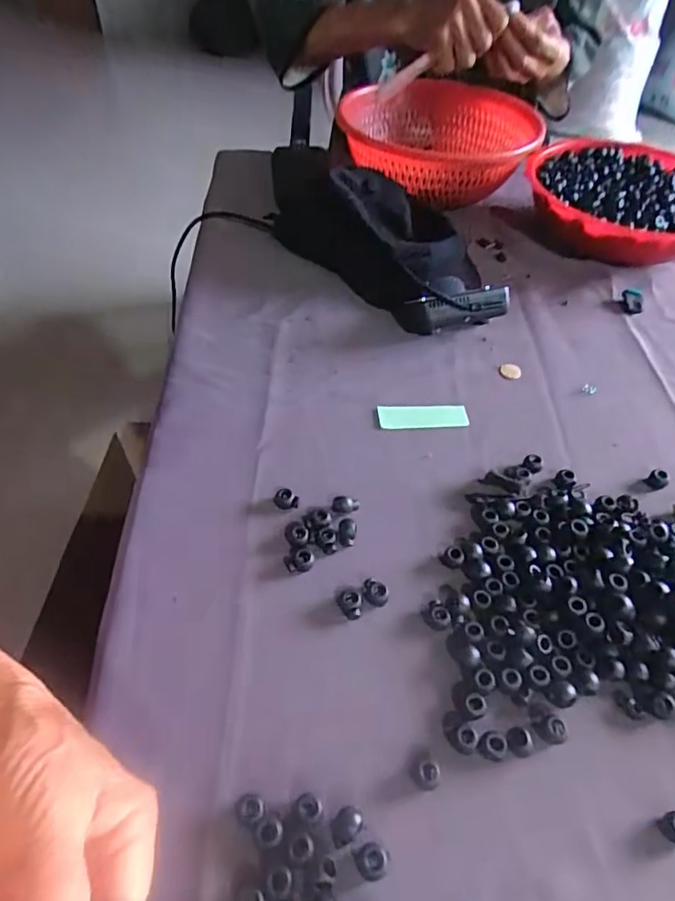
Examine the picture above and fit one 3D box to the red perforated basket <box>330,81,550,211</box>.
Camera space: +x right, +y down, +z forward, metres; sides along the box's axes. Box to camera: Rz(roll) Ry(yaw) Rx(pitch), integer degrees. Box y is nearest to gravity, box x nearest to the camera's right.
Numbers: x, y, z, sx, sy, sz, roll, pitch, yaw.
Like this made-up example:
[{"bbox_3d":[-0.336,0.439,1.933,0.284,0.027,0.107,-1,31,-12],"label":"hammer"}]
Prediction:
[{"bbox_3d":[0.134,-0.417,0.739,0.274,0.080,0.243,7,50,4],"label":"red perforated basket"}]

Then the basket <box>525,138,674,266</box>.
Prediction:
[{"bbox_3d":[0.348,-0.293,0.668,0.243,0.077,0.222,-2,50,-4],"label":"basket"}]

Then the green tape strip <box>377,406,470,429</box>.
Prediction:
[{"bbox_3d":[0.076,-0.030,0.484,0.080,0.004,0.024,-2,59,-6],"label":"green tape strip"}]

